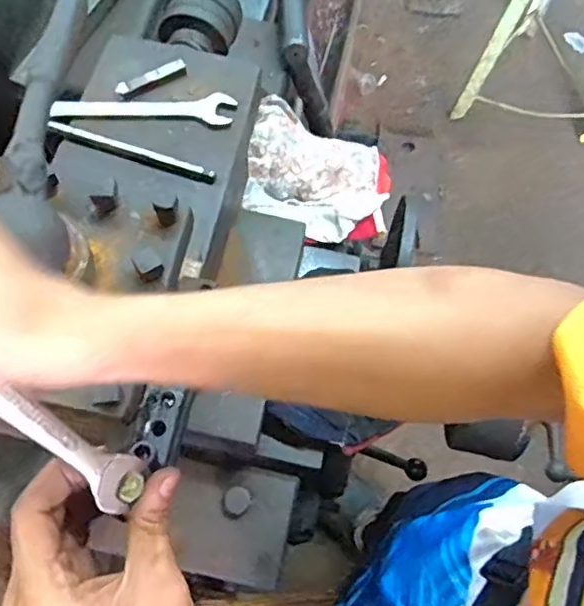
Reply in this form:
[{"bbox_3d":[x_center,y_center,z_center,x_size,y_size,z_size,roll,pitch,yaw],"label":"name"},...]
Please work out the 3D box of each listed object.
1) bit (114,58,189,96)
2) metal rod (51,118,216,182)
[{"bbox_3d":[-0.115,-0.185,0.529,0.062,0.010,0.013,-28,72,-14],"label":"bit"},{"bbox_3d":[-0.125,-0.118,0.505,0.134,0.010,0.012,18,67,5],"label":"metal rod"}]

